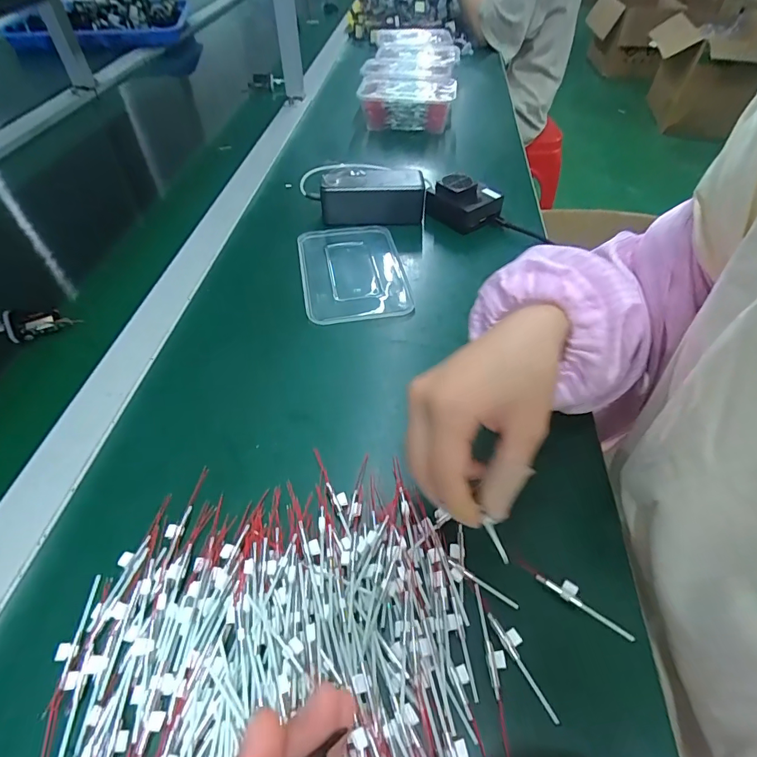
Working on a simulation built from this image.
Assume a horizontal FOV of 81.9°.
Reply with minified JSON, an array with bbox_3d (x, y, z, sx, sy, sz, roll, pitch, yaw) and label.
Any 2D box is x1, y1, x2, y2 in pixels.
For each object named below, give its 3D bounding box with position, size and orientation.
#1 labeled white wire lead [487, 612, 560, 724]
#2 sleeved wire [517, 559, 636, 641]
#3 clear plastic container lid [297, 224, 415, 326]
[{"bbox_3d":[0.085,0.165,0.254,0.011,0.007,0.059,-22,54,-19],"label":"labeled white wire lead"},{"bbox_3d":[0.123,0.137,0.273,0.073,0.007,0.010,32,56,26],"label":"sleeved wire"},{"bbox_3d":[-0.030,-0.126,0.507,0.116,0.012,0.172,-8,50,-7],"label":"clear plastic container lid"}]

